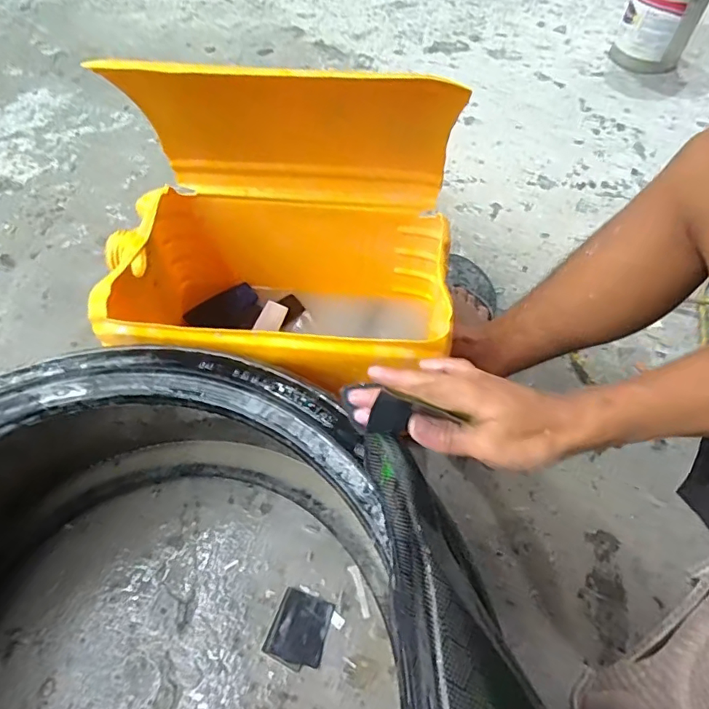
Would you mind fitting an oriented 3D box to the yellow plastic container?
[{"bbox_3d":[-0.088,-0.110,0.579,0.380,0.385,0.249,5,57,3],"label":"yellow plastic container"}]

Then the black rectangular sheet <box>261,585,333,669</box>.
[{"bbox_3d":[-0.063,0.317,0.585,0.066,0.013,0.075,18,60,11],"label":"black rectangular sheet"}]

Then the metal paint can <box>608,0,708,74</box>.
[{"bbox_3d":[0.733,-0.809,1.196,0.160,0.208,0.140,27,62,15],"label":"metal paint can"}]

